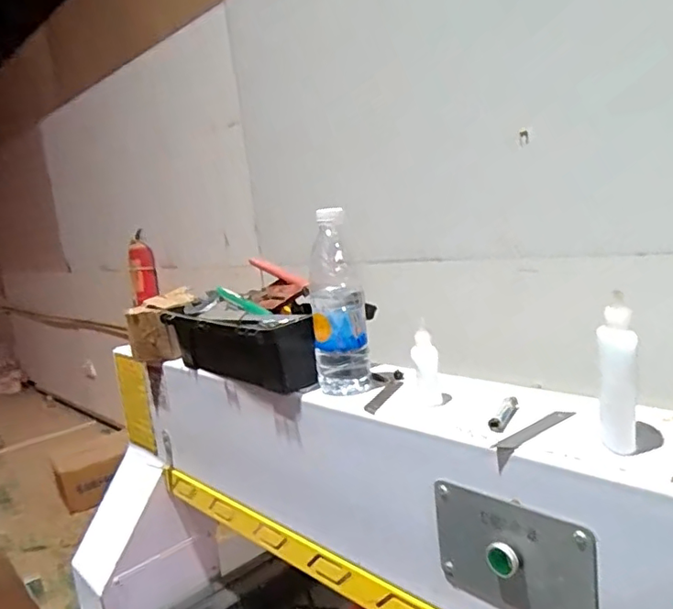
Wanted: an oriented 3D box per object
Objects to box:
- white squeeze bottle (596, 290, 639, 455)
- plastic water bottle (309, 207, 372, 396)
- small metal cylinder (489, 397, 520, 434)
[{"bbox_3d":[0.222,0.055,0.446,0.028,0.114,0.035,-3,10,25],"label":"white squeeze bottle"},{"bbox_3d":[0.001,0.002,0.664,0.062,0.218,0.058,-7,9,1],"label":"plastic water bottle"},{"bbox_3d":[0.162,0.105,0.538,0.014,0.012,0.068,-1,10,34],"label":"small metal cylinder"}]

